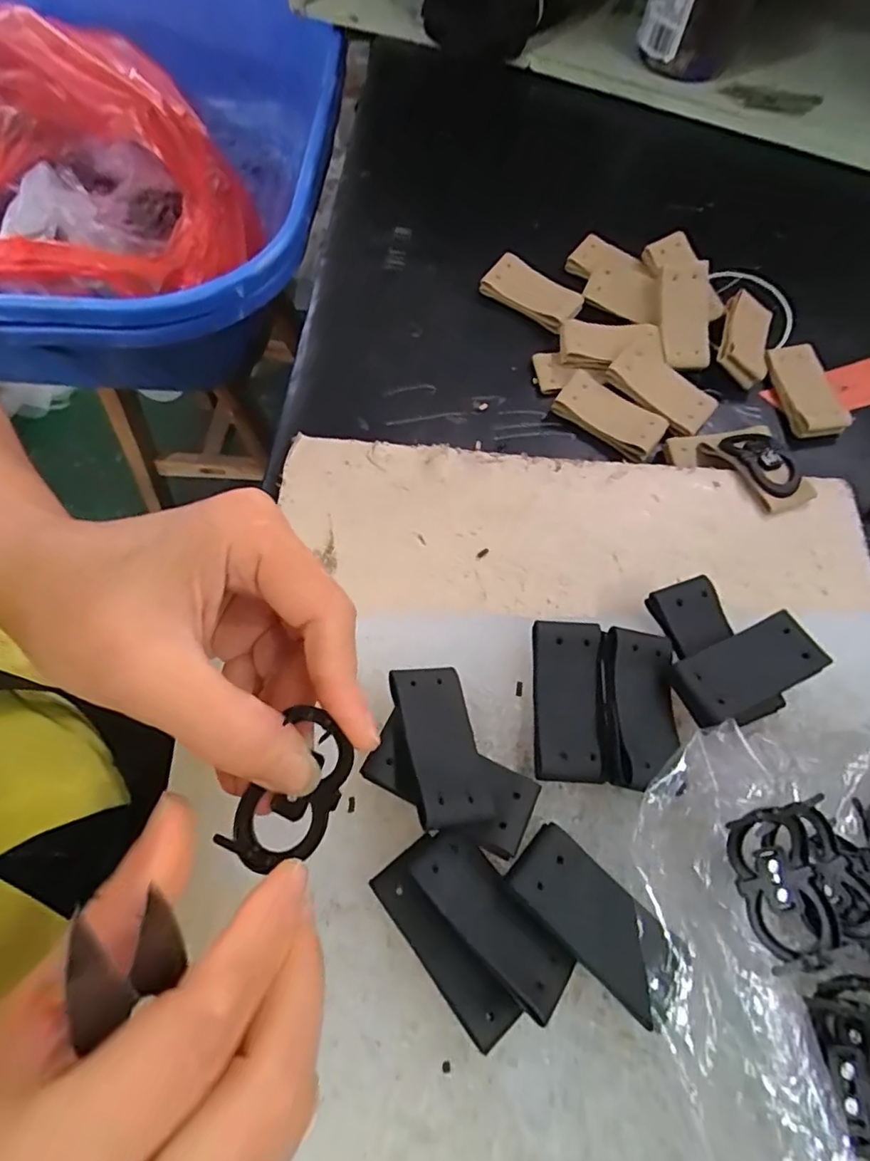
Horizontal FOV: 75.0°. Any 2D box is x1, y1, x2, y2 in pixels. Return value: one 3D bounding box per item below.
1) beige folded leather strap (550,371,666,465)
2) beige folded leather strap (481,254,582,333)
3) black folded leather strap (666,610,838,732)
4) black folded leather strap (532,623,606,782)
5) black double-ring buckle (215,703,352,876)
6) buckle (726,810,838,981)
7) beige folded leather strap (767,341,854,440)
[{"bbox_3d":[0.102,-0.097,0.335,0.063,0.012,0.029,37,70,14],"label":"beige folded leather strap"},{"bbox_3d":[0.062,-0.182,0.361,0.062,0.016,0.027,36,70,13],"label":"beige folded leather strap"},{"bbox_3d":[0.122,0.034,0.219,0.063,0.008,0.027,-22,69,-11],"label":"black folded leather strap"},{"bbox_3d":[0.051,0.047,0.222,0.026,0.011,0.060,4,66,0],"label":"black folded leather strap"},{"bbox_3d":[-0.040,0.062,0.166,0.026,0.007,0.047,32,89,-7],"label":"black double-ring buckle"},{"bbox_3d":[0.115,0.100,0.187,0.025,0.010,0.046,-14,76,1],"label":"buckle"},{"bbox_3d":[0.222,-0.112,0.338,0.034,0.011,0.061,-7,67,-5],"label":"beige folded leather strap"}]

